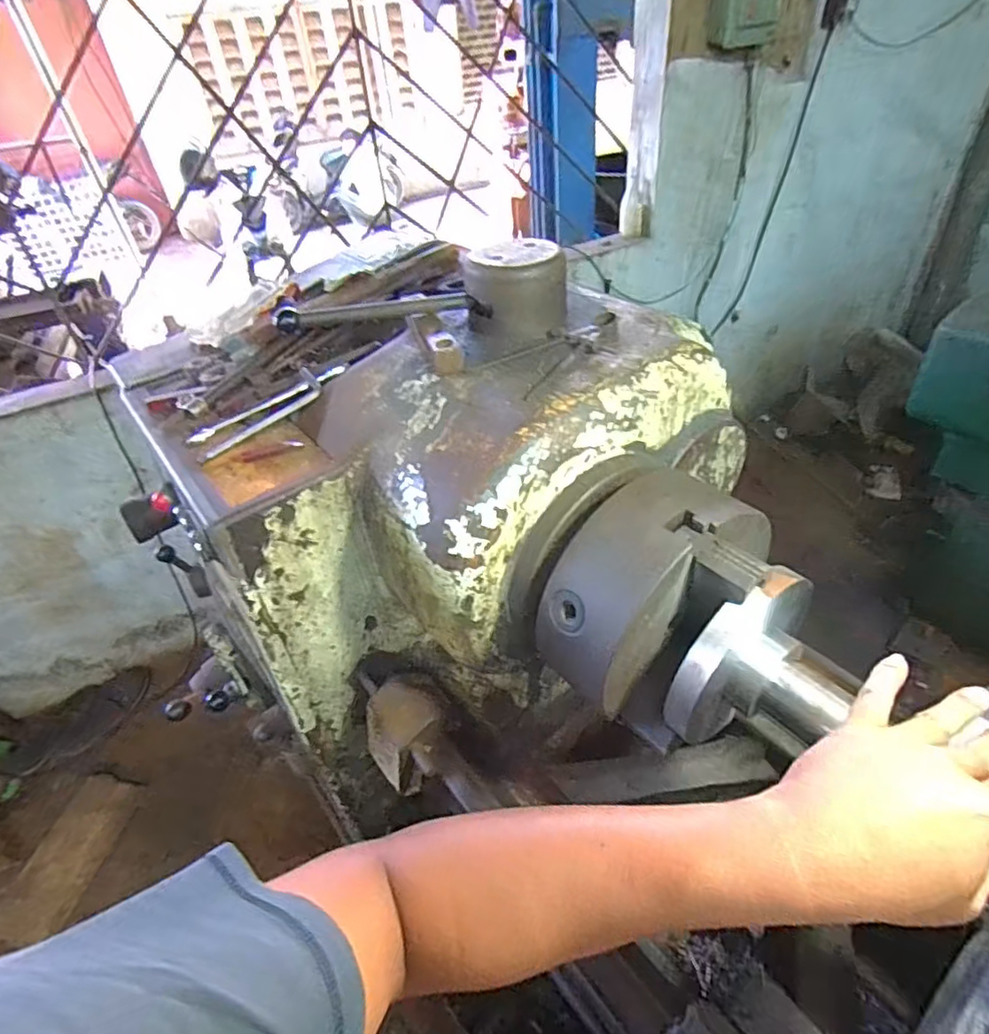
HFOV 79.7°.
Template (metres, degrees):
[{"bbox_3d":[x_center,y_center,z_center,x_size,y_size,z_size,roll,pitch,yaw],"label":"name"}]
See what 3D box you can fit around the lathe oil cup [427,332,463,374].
[{"bbox_3d":[-0.047,-0.160,0.580,0.028,0.026,0.037,-12,41,-6],"label":"lathe oil cup"}]

